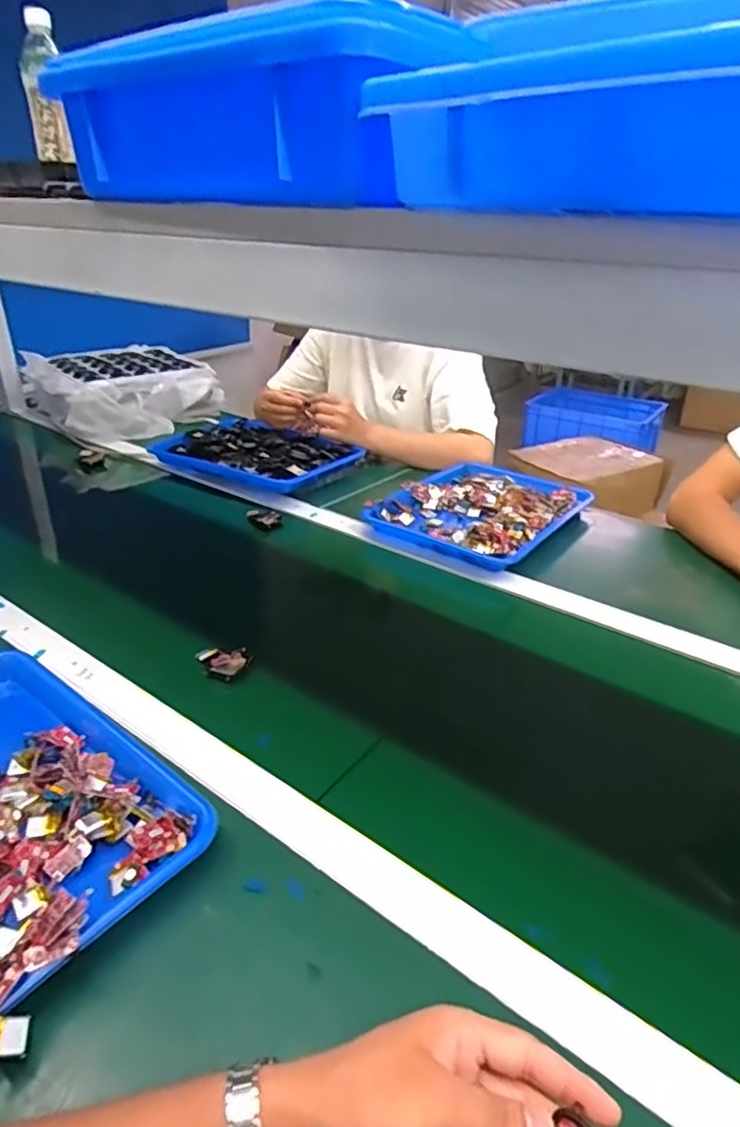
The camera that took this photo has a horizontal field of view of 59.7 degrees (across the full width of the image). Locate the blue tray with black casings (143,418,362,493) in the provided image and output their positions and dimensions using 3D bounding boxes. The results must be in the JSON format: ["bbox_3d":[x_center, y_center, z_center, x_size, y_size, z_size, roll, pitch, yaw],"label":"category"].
[{"bbox_3d":[-0.212,-0.205,1.171,0.333,0.043,0.213,19,34,30],"label":"blue tray with black casings"}]

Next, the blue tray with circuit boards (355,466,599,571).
[{"bbox_3d":[0.177,-0.089,1.002,0.248,0.030,0.309,21,35,32],"label":"blue tray with circuit boards"}]

